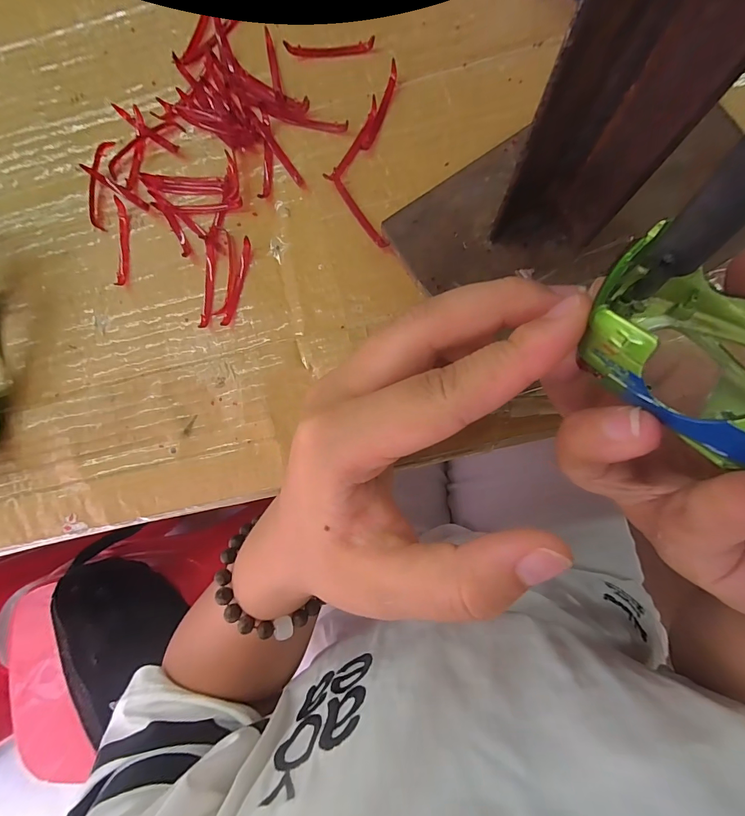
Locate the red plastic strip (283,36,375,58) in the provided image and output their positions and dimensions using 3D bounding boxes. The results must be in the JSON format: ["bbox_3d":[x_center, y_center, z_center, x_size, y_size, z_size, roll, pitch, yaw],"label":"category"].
[{"bbox_3d":[-0.021,-0.182,0.196,0.044,0.007,0.005,0,87,4],"label":"red plastic strip"}]

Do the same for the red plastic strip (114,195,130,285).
[{"bbox_3d":[-0.128,-0.085,0.199,0.006,0.005,0.043,0,87,4],"label":"red plastic strip"}]

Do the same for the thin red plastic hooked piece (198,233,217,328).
[{"bbox_3d":[-0.083,-0.064,0.195,0.005,0.004,0.047,3,87,4],"label":"thin red plastic hooked piece"}]

